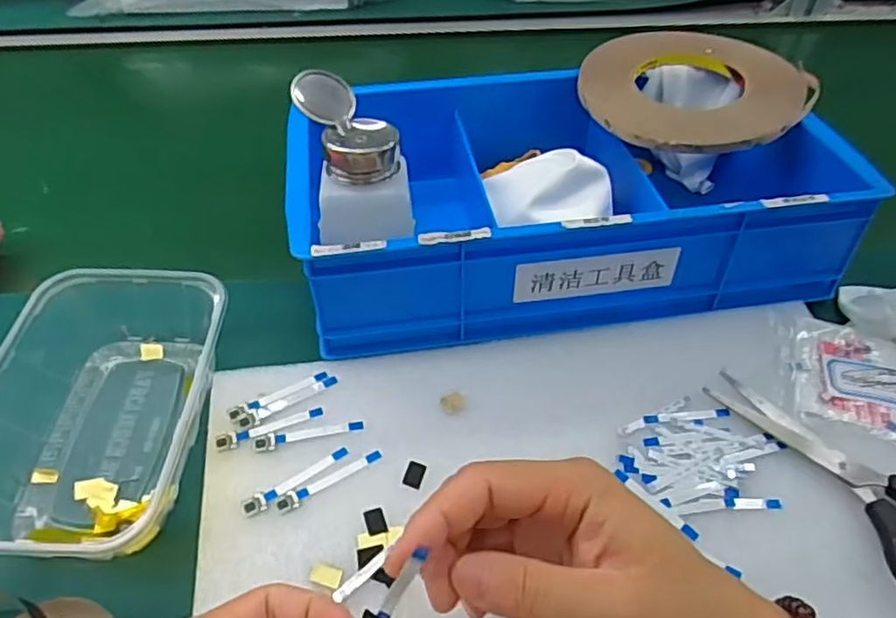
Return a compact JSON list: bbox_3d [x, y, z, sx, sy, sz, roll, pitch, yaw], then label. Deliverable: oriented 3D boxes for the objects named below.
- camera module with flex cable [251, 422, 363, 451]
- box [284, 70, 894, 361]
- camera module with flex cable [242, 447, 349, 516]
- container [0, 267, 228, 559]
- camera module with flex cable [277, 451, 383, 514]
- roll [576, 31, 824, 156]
[{"bbox_3d":[-0.078,0.070,0.377,0.060,0.004,0.010,-9,48,-6],"label":"camera module with flex cable"},{"bbox_3d":[0.078,-0.092,0.466,0.345,0.083,0.202,-7,48,-6],"label":"box"},{"bbox_3d":[-0.080,0.091,0.358,0.061,0.004,0.012,-27,53,-21],"label":"camera module with flex cable"},{"bbox_3d":[-0.187,0.053,0.367,0.114,0.045,0.168,1,48,3],"label":"container"},{"bbox_3d":[-0.063,0.090,0.360,0.059,0.004,0.010,-27,53,-21],"label":"camera module with flex cable"},{"bbox_3d":[0.174,-0.159,0.484,0.148,0.012,0.149,0,48,0],"label":"roll"}]

